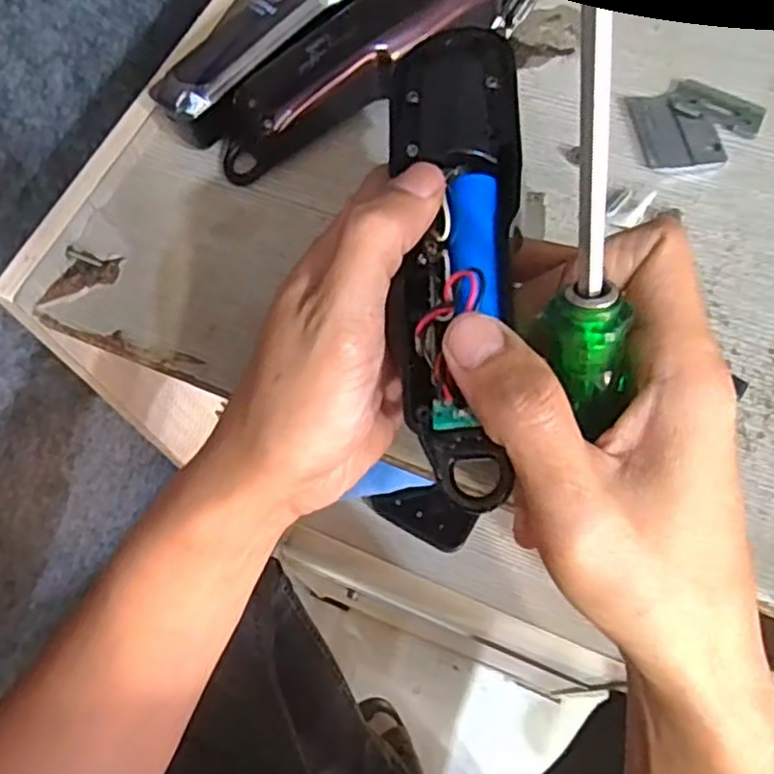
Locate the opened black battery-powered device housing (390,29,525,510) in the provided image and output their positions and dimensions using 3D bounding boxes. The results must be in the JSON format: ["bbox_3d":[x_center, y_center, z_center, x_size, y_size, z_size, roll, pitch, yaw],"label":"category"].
[{"bbox_3d":[0.022,-0.047,0.232,0.042,0.023,0.165,2,75,5],"label":"opened black battery-powered device housing"}]

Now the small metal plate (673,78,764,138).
[{"bbox_3d":[0.164,-0.139,0.346,0.043,0.005,0.022,24,68,15],"label":"small metal plate"}]

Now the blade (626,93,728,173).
[{"bbox_3d":[0.139,-0.123,0.336,0.038,0.004,0.046,-8,64,0],"label":"blade"}]

